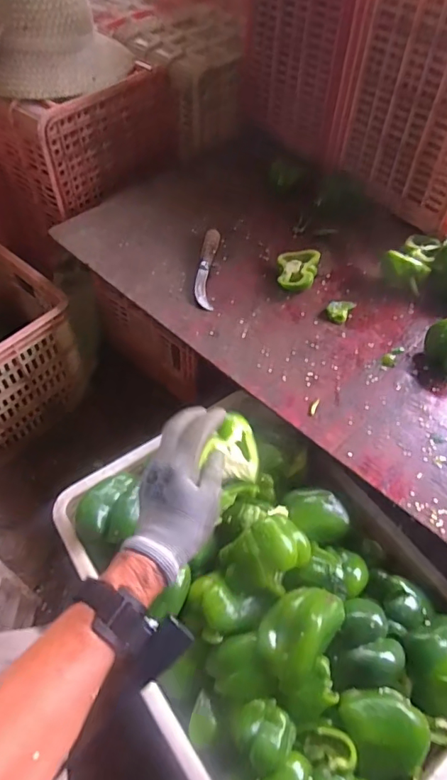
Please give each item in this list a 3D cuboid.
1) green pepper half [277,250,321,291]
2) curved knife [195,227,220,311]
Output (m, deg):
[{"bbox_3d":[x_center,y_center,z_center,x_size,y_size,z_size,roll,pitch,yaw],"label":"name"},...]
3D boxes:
[{"bbox_3d":[0.124,-0.203,0.824,0.071,0.044,0.081,13,55,8],"label":"green pepper half"},{"bbox_3d":[-0.028,-0.212,0.828,0.032,0.022,0.183,4,54,1],"label":"curved knife"}]

